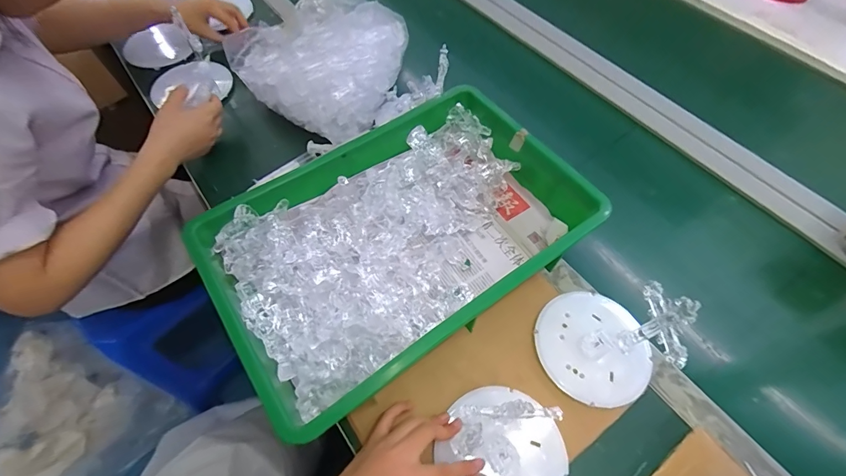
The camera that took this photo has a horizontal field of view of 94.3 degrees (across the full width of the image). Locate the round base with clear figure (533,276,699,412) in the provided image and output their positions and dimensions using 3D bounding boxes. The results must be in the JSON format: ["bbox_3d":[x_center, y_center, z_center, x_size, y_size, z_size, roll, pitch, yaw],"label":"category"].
[{"bbox_3d":[0.197,0.099,0.412,0.118,0.124,0.125,0,59,0],"label":"round base with clear figure"}]

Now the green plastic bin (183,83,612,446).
[{"bbox_3d":[-0.020,-0.001,0.481,0.420,0.089,0.272,-32,64,-18],"label":"green plastic bin"}]

